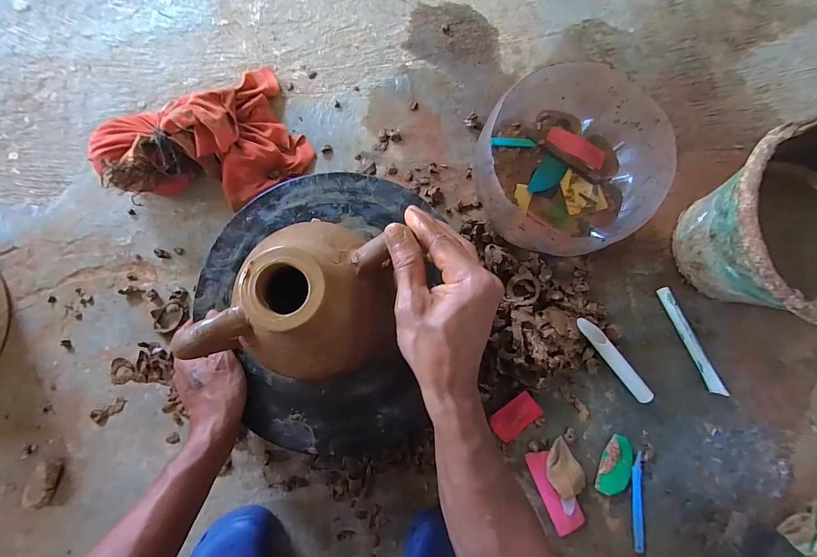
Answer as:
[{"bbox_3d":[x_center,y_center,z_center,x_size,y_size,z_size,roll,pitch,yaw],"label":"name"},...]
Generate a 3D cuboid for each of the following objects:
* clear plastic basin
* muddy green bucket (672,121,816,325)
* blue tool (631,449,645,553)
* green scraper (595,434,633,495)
[{"bbox_3d":[0.220,-0.155,0.505,0.237,0.128,0.250,0,83,-4],"label":"clear plastic basin"},{"bbox_3d":[0.505,-0.056,0.482,0.258,0.179,0.236,0,83,-4],"label":"muddy green bucket"},{"bbox_3d":[0.327,0.319,0.496,0.014,0.010,0.133,3,83,-3],"label":"blue tool"},{"bbox_3d":[0.300,0.270,0.503,0.042,0.007,0.082,20,82,-1],"label":"green scraper"}]

